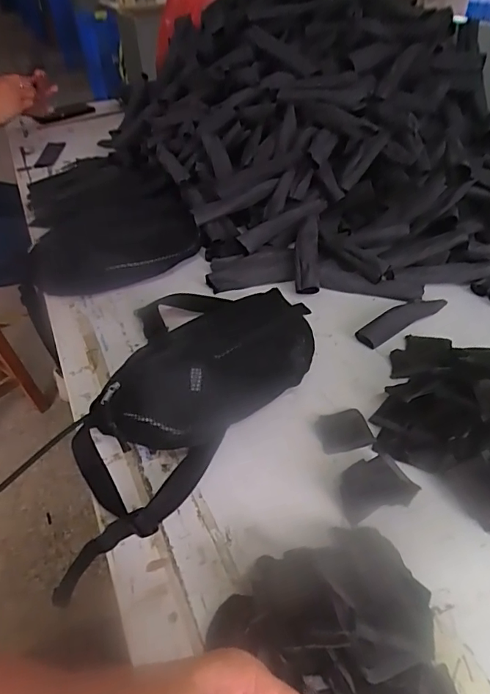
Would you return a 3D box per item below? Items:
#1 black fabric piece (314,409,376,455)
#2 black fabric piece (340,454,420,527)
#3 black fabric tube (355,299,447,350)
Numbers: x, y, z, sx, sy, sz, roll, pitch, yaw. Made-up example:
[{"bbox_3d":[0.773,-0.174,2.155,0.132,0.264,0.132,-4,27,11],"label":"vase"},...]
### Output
[{"bbox_3d":[0.104,0.088,0.494,0.053,0.004,0.049,-9,42,-6],"label":"black fabric piece"},{"bbox_3d":[0.120,0.130,0.442,0.069,0.006,0.054,-13,43,-10],"label":"black fabric piece"},{"bbox_3d":[0.205,-0.036,0.609,0.137,0.021,0.028,-25,46,-22],"label":"black fabric tube"}]

